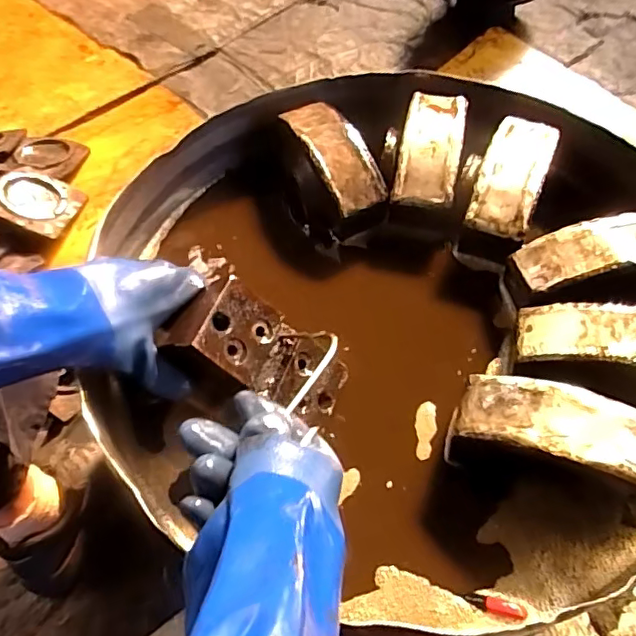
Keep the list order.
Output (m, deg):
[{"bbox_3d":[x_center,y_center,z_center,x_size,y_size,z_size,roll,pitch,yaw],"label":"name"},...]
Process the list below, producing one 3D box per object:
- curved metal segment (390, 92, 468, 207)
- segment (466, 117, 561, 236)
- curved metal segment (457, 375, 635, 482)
[{"bbox_3d":[0.118,-0.179,0.595,0.062,0.031,0.141,9,59,10],"label":"curved metal segment"},{"bbox_3d":[0.197,-0.148,0.571,0.061,0.023,0.148,20,62,16],"label":"segment"},{"bbox_3d":[0.187,0.080,0.422,0.151,0.032,0.058,16,60,14],"label":"curved metal segment"}]

